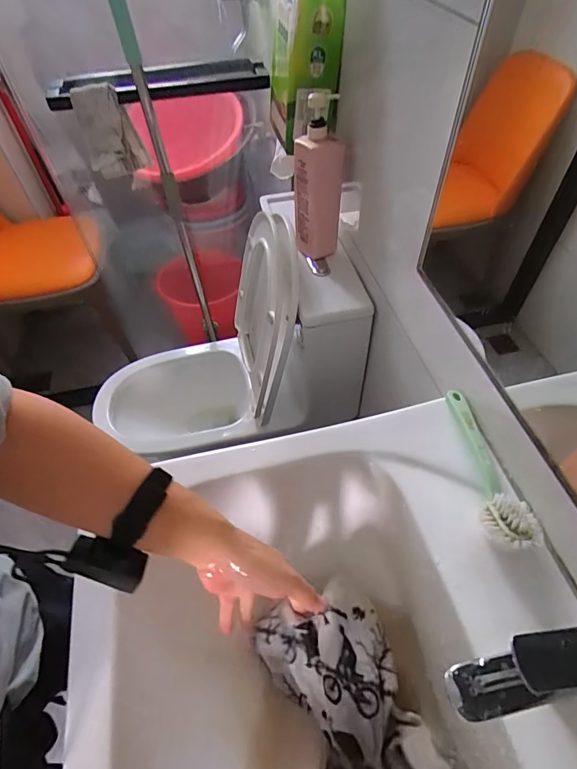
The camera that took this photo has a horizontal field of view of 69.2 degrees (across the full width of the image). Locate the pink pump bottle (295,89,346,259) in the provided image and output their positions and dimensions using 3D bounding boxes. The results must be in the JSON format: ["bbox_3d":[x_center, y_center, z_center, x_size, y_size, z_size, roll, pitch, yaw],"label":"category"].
[{"bbox_3d":[0.058,-0.396,0.838,0.092,0.284,0.081,1,54,1],"label":"pink pump bottle"}]

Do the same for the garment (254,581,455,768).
[{"bbox_3d":[0.081,0.349,0.441,0.130,0.077,0.255,-27,59,-18],"label":"garment"}]

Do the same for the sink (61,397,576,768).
[{"bbox_3d":[0.057,0.327,0.421,0.488,0.183,0.579,-10,55,-6],"label":"sink"}]

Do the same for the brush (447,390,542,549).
[{"bbox_3d":[0.237,0.087,0.485,0.053,0.035,0.203,0,54,1],"label":"brush"}]

